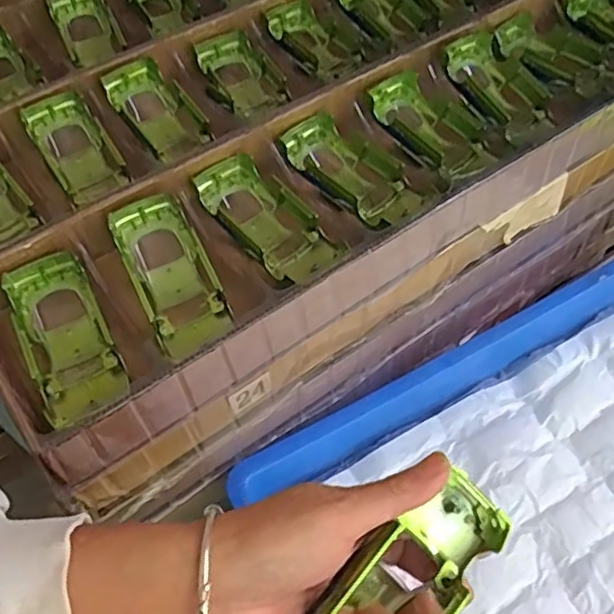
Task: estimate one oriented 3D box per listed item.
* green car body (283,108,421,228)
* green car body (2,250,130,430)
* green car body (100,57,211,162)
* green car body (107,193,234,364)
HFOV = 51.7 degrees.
[{"bbox_3d":[0.033,-0.105,0.500,0.058,0.032,0.110,-34,61,-20],"label":"green car body"},{"bbox_3d":[-0.162,0.017,0.421,0.052,0.031,0.112,-25,58,-14],"label":"green car body"},{"bbox_3d":[-0.129,-0.167,0.545,0.056,0.042,0.089,-34,60,-19],"label":"green car body"},{"bbox_3d":[-0.096,-0.023,0.445,0.052,0.029,0.116,-23,73,-13],"label":"green car body"}]

